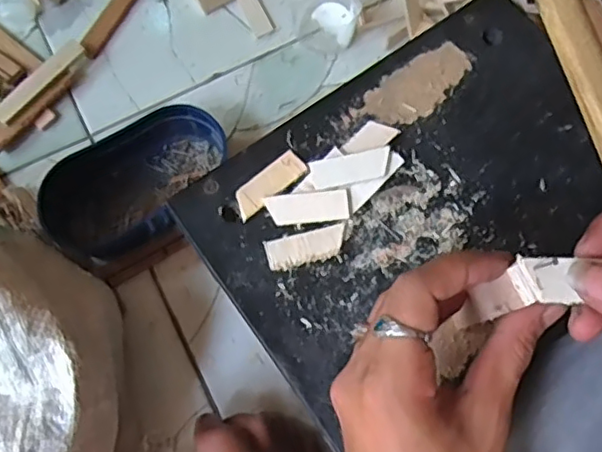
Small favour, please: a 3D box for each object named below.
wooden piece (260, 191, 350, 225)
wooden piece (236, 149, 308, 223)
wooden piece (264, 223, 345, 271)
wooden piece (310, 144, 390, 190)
[{"bbox_3d":[0.004,-0.011,0.374,0.050,0.004,0.018,-6,87,3],"label":"wooden piece"},{"bbox_3d":[-0.020,-0.026,0.384,0.051,0.008,0.021,-38,76,-11],"label":"wooden piece"},{"bbox_3d":[0.003,0.013,0.372,0.049,0.004,0.020,-13,73,-4],"label":"wooden piece"},{"bbox_3d":[0.031,-0.036,0.379,0.049,0.004,0.019,-13,72,3],"label":"wooden piece"}]

